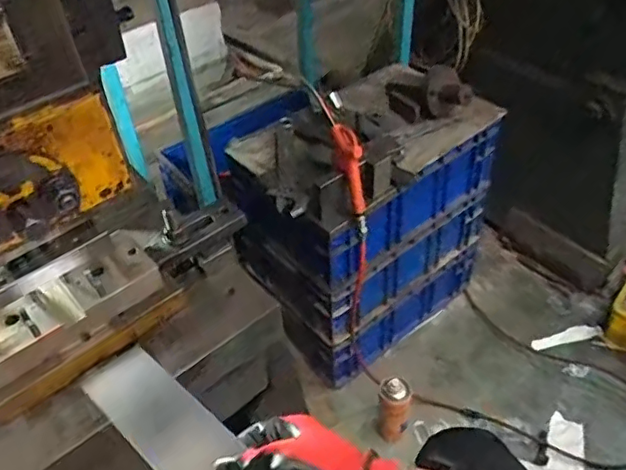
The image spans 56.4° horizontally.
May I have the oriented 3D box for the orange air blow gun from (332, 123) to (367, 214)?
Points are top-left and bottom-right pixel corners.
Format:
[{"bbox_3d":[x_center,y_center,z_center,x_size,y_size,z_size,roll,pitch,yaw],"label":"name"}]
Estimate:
[{"bbox_3d":[0.062,-0.103,0.928,0.033,0.144,0.045,-19,21,-13],"label":"orange air blow gun"}]

